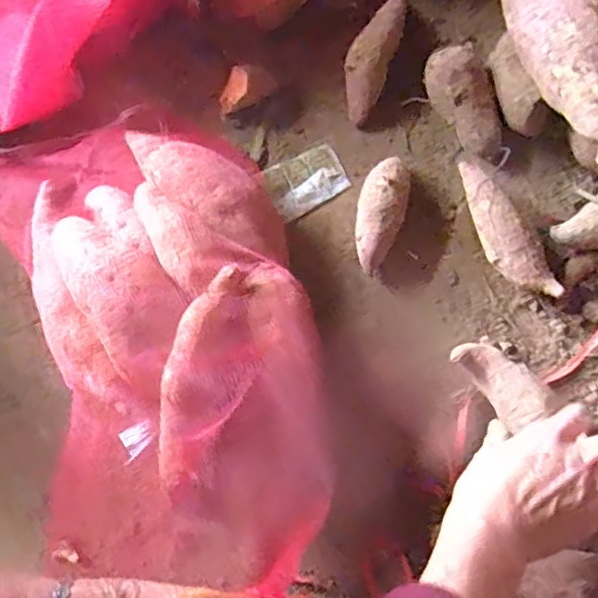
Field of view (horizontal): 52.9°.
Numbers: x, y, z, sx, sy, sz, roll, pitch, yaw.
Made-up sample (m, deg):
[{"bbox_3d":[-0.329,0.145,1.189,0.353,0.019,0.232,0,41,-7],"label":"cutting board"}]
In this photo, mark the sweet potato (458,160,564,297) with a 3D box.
[{"bbox_3d":[0.160,-0.054,0.481,0.035,0.040,0.125,-23,79,-2],"label":"sweet potato"}]

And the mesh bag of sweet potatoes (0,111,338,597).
[{"bbox_3d":[-0.102,0.044,0.424,0.215,0.112,0.403,-12,79,-1],"label":"mesh bag of sweet potatoes"}]

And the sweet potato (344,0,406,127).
[{"bbox_3d":[0.062,-0.210,0.516,0.035,0.032,0.113,21,81,7],"label":"sweet potato"}]

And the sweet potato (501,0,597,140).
[{"bbox_3d":[0.193,-0.194,0.446,0.048,0.042,0.181,-14,67,-2],"label":"sweet potato"}]

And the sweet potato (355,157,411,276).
[{"bbox_3d":[0.066,-0.068,0.489,0.035,0.037,0.094,16,80,6],"label":"sweet potato"}]

